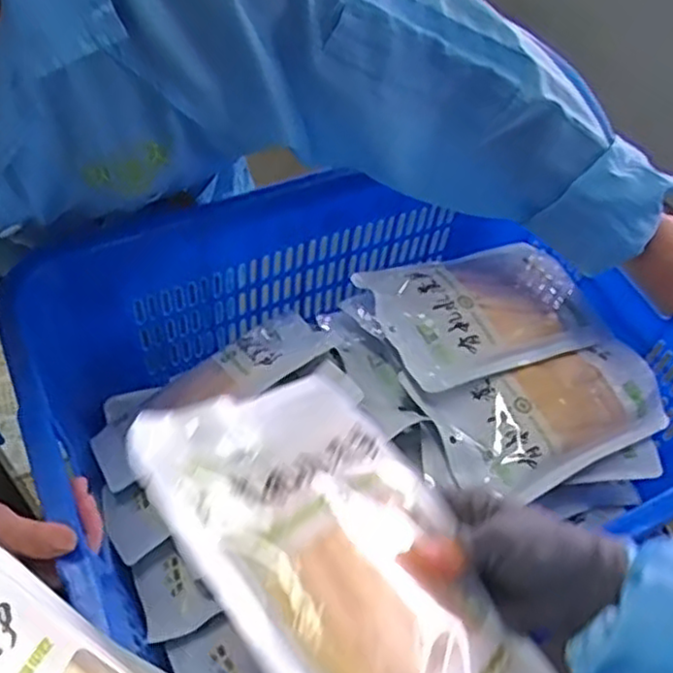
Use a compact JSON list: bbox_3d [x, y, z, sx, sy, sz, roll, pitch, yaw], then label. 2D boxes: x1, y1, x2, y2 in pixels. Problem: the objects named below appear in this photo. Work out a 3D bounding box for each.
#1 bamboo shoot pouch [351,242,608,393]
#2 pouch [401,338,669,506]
[{"bbox_3d":[0.157,-0.035,0.752,0.244,0.039,0.165,-21,57,-20],"label":"bamboo shoot pouch"},{"bbox_3d":[0.214,0.077,0.698,0.264,0.047,0.125,-12,55,-14],"label":"pouch"}]

